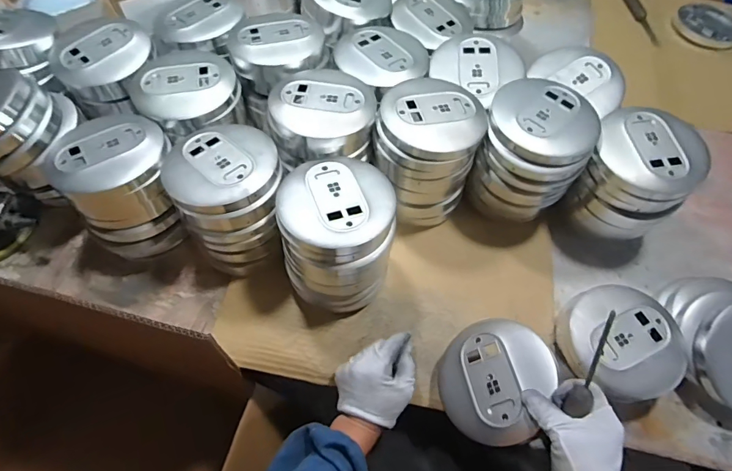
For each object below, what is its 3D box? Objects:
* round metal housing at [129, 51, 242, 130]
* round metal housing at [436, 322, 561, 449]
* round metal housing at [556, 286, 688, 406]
[{"bbox_3d":[-0.251,-0.213,0.594,0.132,0.038,0.134,1,61,-2],"label":"round metal housing"},{"bbox_3d":[0.146,0.164,0.490,0.128,0.035,0.128,-21,51,29],"label":"round metal housing"},{"bbox_3d":[0.322,0.138,0.543,0.136,0.071,0.137,1,61,-2],"label":"round metal housing"}]

